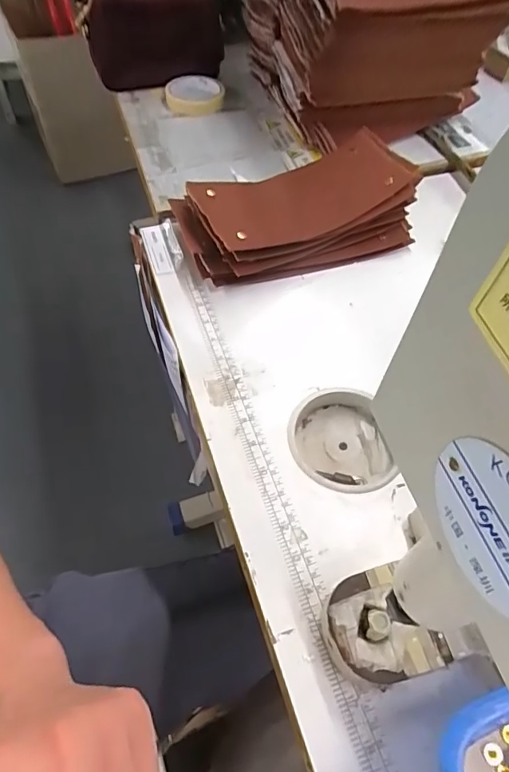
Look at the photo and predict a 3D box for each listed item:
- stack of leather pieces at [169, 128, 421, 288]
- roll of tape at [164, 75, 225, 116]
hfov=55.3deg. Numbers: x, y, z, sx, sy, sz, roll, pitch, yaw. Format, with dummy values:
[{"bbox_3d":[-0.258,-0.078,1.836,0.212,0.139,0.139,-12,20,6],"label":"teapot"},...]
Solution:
[{"bbox_3d":[0.050,-0.212,0.571,0.269,0.082,0.137,-14,58,-12],"label":"stack of leather pieces"},{"bbox_3d":[-0.091,-0.448,0.749,0.080,0.026,0.077,2,56,-2],"label":"roll of tape"}]

